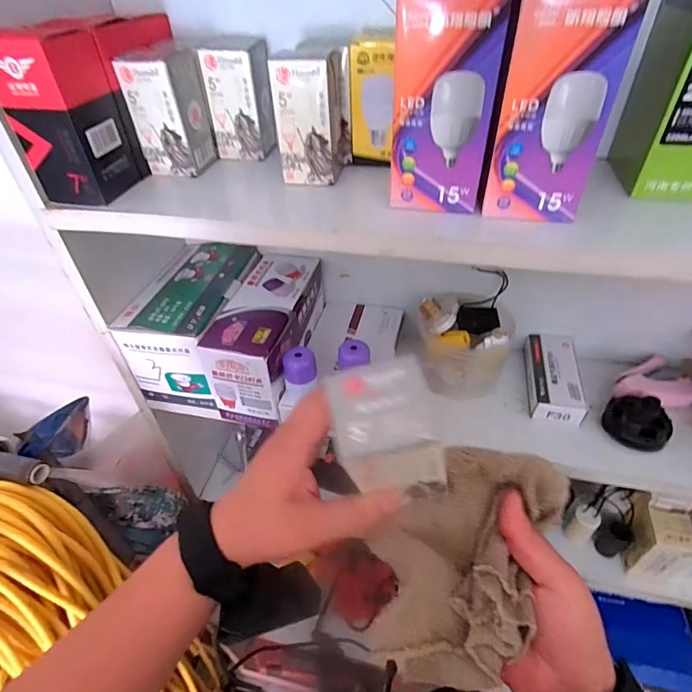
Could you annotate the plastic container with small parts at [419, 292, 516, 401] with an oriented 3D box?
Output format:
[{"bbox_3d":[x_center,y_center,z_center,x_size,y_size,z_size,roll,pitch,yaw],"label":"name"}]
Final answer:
[{"bbox_3d":[0.148,-0.003,0.547,0.105,0.086,0.105,1,41,4],"label":"plastic container with small parts"}]

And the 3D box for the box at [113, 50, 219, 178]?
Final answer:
[{"bbox_3d":[-0.167,-0.220,0.415,0.049,0.098,0.059,7,42,11],"label":"box"}]

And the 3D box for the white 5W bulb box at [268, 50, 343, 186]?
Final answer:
[{"bbox_3d":[-0.033,-0.205,0.390,0.056,0.101,0.047,-3,41,0],"label":"white 5W bulb box"}]

